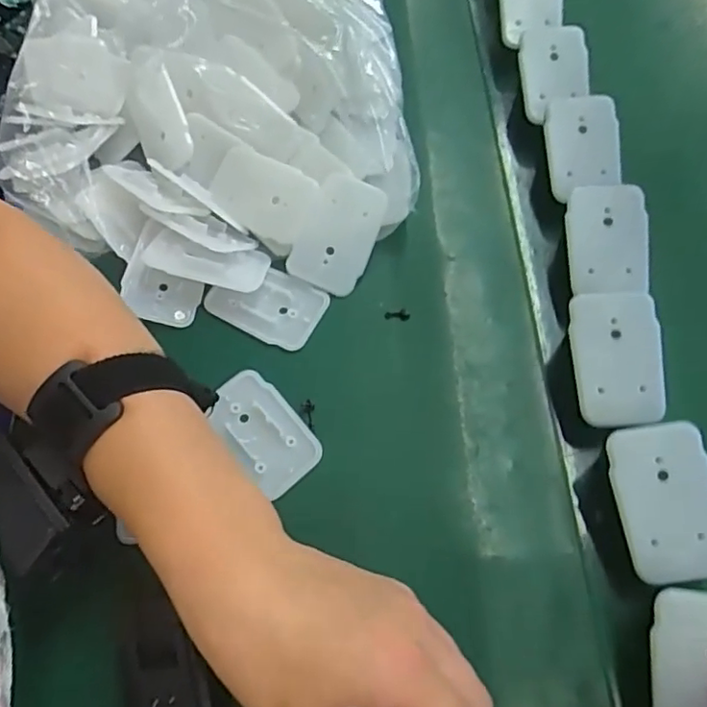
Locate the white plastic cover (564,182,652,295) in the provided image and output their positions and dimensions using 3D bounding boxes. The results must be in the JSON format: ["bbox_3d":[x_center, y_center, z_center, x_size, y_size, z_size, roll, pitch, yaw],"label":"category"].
[{"bbox_3d":[0.142,-0.064,0.332,0.042,0.006,0.061,-1,84,12],"label":"white plastic cover"}]

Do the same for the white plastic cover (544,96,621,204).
[{"bbox_3d":[0.143,-0.129,0.369,0.045,0.007,0.061,-9,89,-2],"label":"white plastic cover"}]

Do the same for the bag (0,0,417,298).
[{"bbox_3d":[-0.110,-0.213,0.420,0.277,0.084,0.365,-4,62,1],"label":"bag"}]

